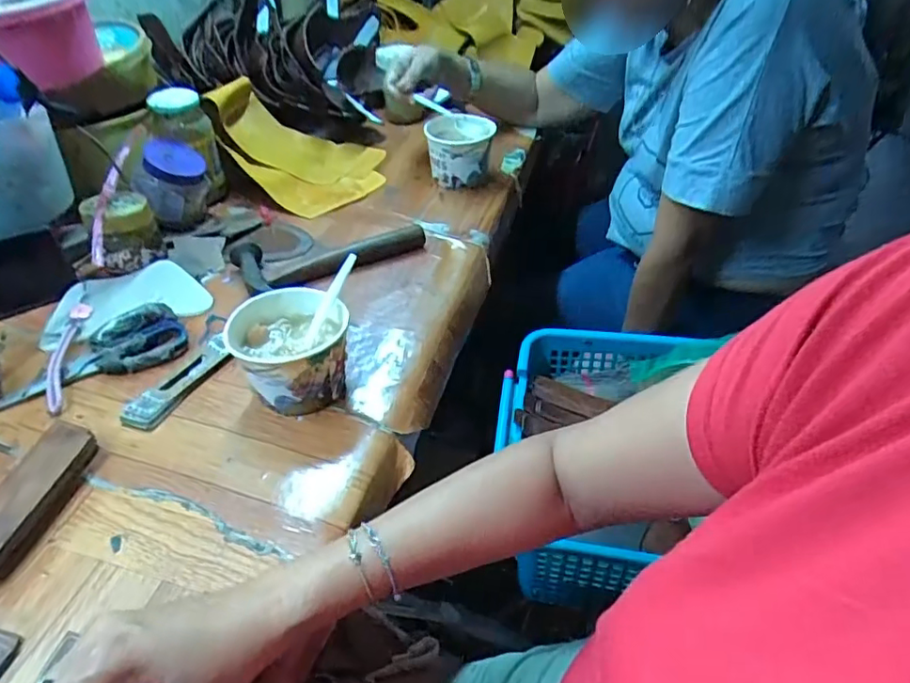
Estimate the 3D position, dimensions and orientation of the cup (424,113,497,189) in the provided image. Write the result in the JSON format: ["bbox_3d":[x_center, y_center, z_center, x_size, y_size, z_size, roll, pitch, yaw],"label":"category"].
[{"bbox_3d":[0.005,-0.268,0.807,0.089,0.080,0.086,-1,43,0],"label":"cup"}]

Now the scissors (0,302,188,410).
[{"bbox_3d":[-0.348,0.014,0.539,0.173,0.012,0.075,-28,49,-25],"label":"scissors"}]

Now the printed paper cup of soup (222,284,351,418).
[{"bbox_3d":[-0.142,0.011,0.503,0.097,0.075,0.088,-2,42,-4],"label":"printed paper cup of soup"}]

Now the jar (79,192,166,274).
[{"bbox_3d":[-0.369,-0.122,0.643,0.067,0.072,0.057,-29,50,-30],"label":"jar"}]

